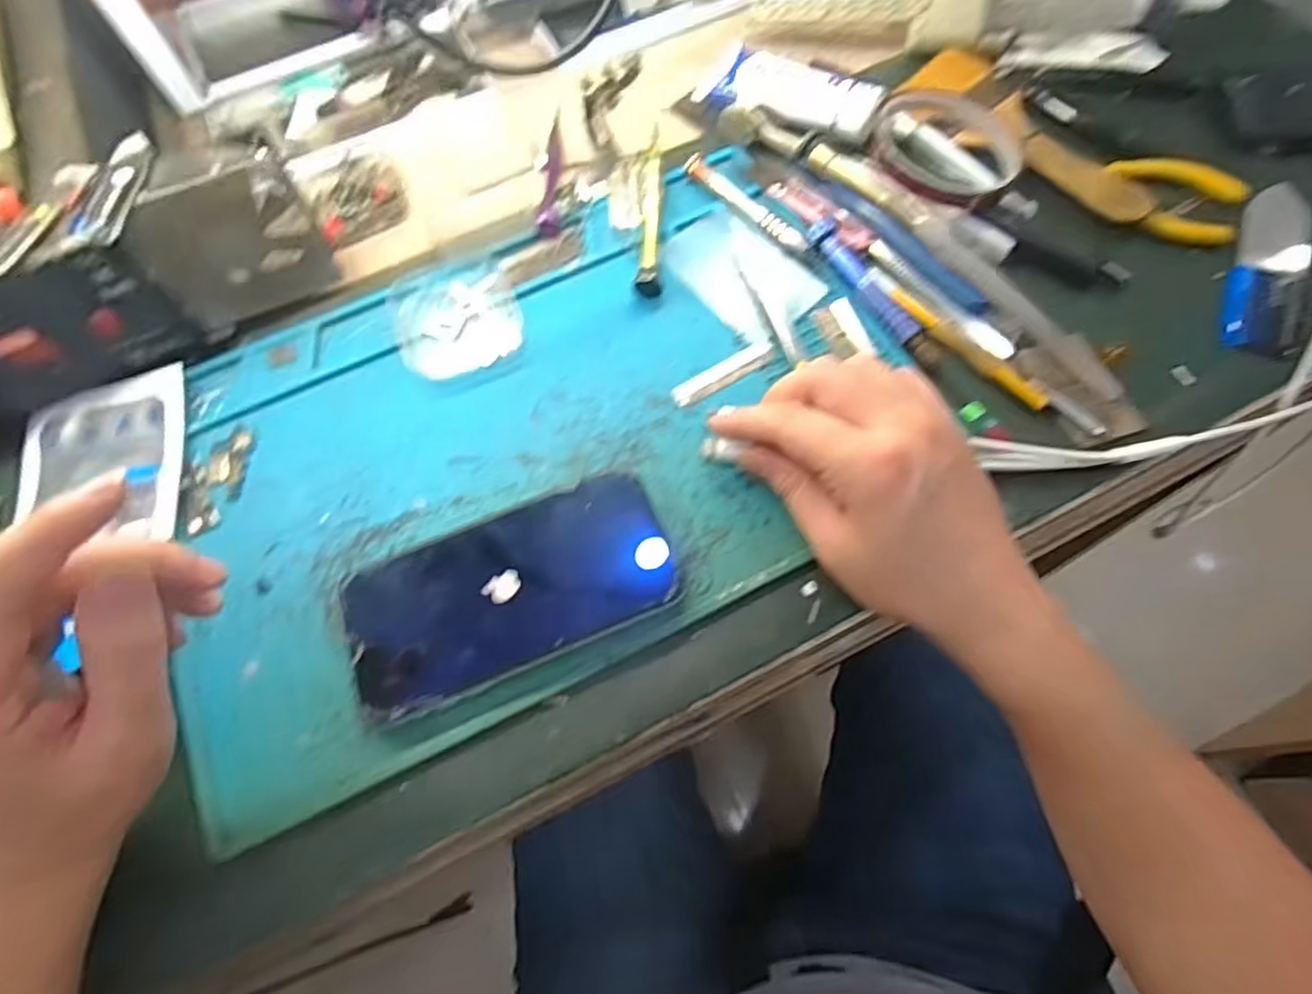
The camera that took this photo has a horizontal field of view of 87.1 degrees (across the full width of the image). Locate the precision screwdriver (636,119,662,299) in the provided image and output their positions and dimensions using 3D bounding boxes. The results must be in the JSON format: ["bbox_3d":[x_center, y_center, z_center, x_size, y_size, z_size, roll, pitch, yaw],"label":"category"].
[{"bbox_3d":[-0.003,-0.168,0.395,0.013,0.013,0.122,0,67,2],"label":"precision screwdriver"}]

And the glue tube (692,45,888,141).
[{"bbox_3d":[0.082,-0.246,0.421,0.111,0.023,0.038,33,72,14],"label":"glue tube"}]

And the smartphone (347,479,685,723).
[{"bbox_3d":[-0.065,0.042,0.310,0.141,0.015,0.071,-21,68,-7],"label":"smartphone"}]

